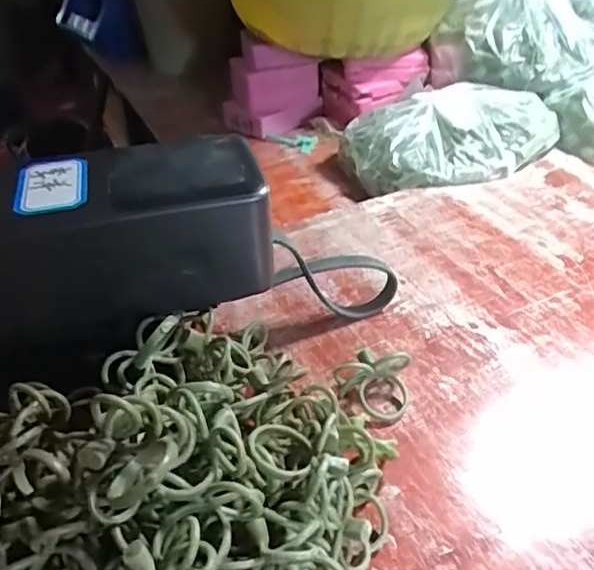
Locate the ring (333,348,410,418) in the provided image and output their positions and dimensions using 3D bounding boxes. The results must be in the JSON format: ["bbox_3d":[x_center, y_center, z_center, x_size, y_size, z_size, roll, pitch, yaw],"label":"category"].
[{"bbox_3d":[0.033,0.042,0.252,0.031,0.021,0.025,6,40,10],"label":"ring"}]

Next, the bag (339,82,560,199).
[{"bbox_3d":[0.115,-0.111,0.419,0.151,0.041,0.087,-9,40,-8],"label":"bag"}]

